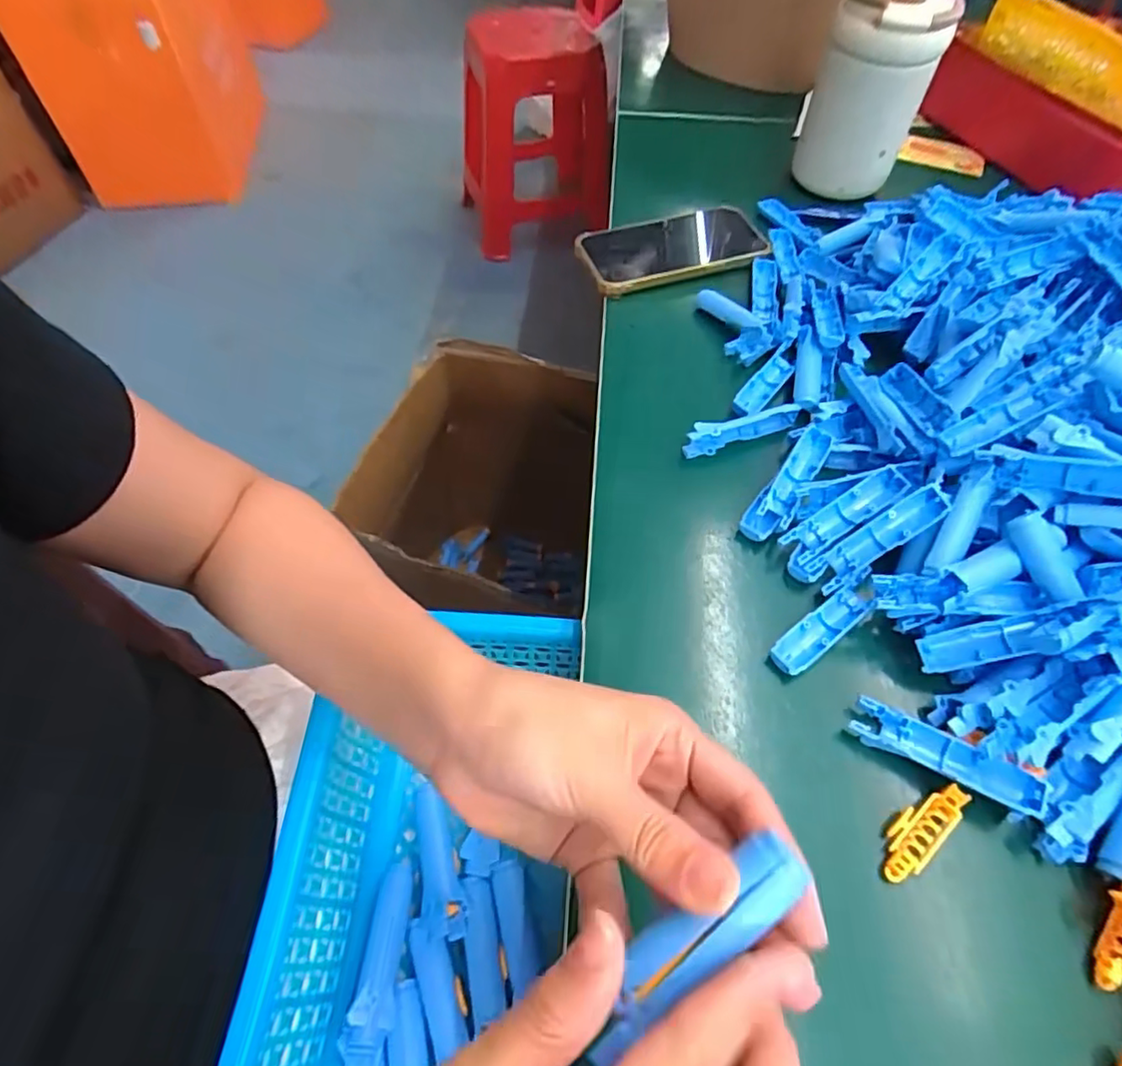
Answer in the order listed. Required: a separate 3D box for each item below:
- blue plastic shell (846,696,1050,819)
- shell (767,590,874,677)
[{"bbox_3d":[0.173,0.100,0.278,0.077,0.011,0.019,28,60,16],"label":"blue plastic shell"},{"bbox_3d":[0.136,0.049,0.319,0.066,0.009,0.018,-31,62,-21],"label":"shell"}]

